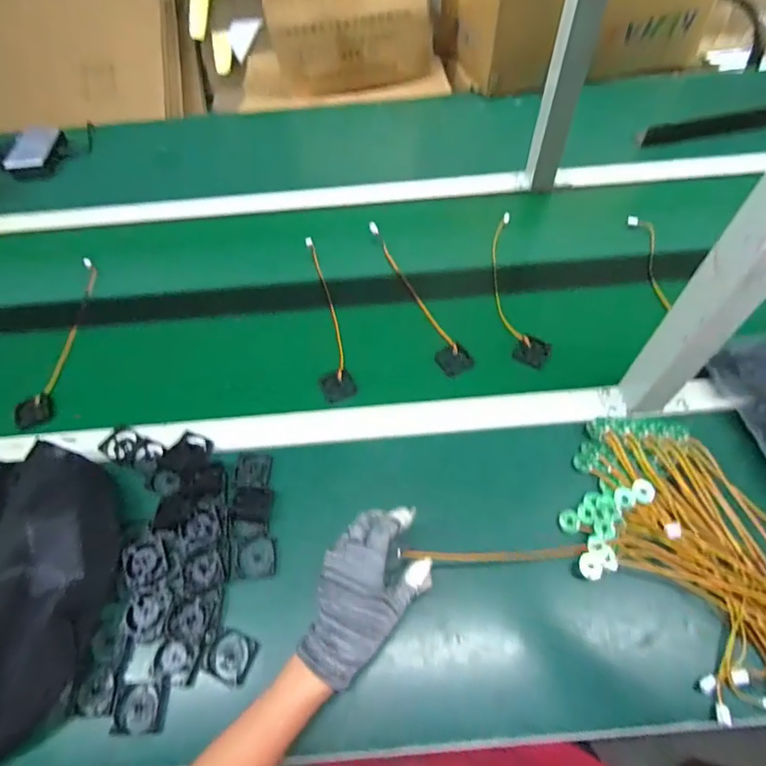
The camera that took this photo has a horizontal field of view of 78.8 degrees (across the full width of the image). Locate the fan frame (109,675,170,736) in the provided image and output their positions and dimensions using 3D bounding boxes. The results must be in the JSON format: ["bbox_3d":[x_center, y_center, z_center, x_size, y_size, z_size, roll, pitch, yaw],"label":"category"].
[{"bbox_3d":[-0.221,0.295,0.425,0.043,0.009,0.041,-7,57,-2],"label":"fan frame"}]

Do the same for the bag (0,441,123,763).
[{"bbox_3d":[-0.352,0.211,0.439,0.160,0.080,0.336,-2,68,3],"label":"bag"}]

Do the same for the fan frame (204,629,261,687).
[{"bbox_3d":[-0.145,0.261,0.445,0.043,0.016,0.042,20,61,15],"label":"fan frame"}]

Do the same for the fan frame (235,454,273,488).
[{"bbox_3d":[-0.149,0.101,0.538,0.039,0.006,0.042,1,57,3],"label":"fan frame"}]

